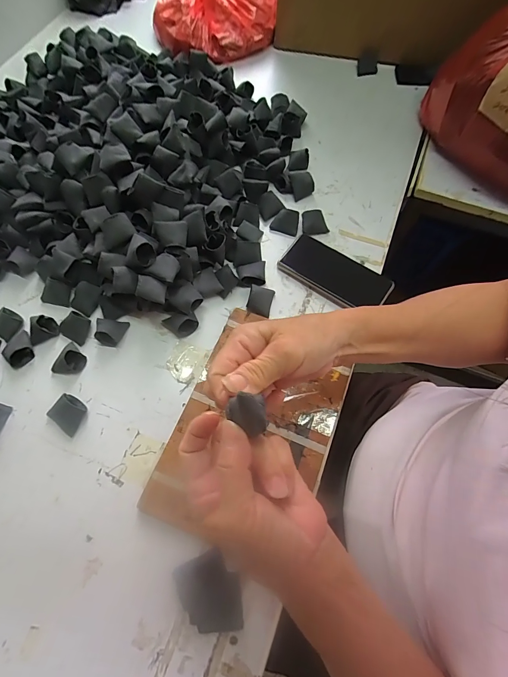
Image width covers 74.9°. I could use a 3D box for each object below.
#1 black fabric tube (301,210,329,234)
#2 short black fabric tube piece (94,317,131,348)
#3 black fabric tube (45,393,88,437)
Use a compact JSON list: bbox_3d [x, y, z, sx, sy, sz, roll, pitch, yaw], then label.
[{"bbox_3d":[0.096,-0.184,0.526,0.041,0.024,0.032,-8,68,-5],"label":"black fabric tube"},{"bbox_3d":[-0.196,-0.011,0.449,0.038,0.025,0.036,1,68,-1],"label":"short black fabric tube piece"},{"bbox_3d":[-0.231,0.093,0.413,0.041,0.015,0.036,36,71,12],"label":"black fabric tube"}]

